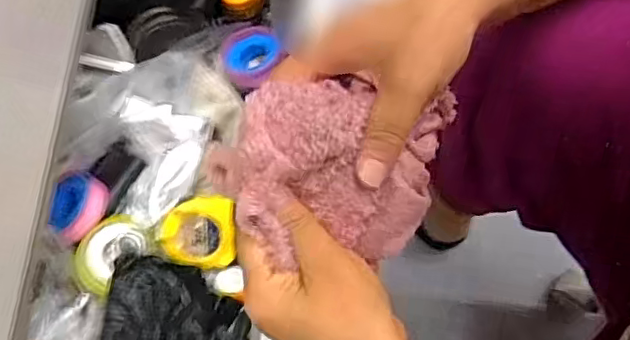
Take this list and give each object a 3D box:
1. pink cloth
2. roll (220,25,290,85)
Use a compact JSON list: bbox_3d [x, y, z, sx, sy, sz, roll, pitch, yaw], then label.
[{"bbox_3d":[0.009,-0.002,0.321,0.122,0.049,0.102,9,79,2],"label":"pink cloth"},{"bbox_3d":[-0.073,-0.130,0.672,0.069,0.021,0.071,-21,79,-4],"label":"roll"}]

